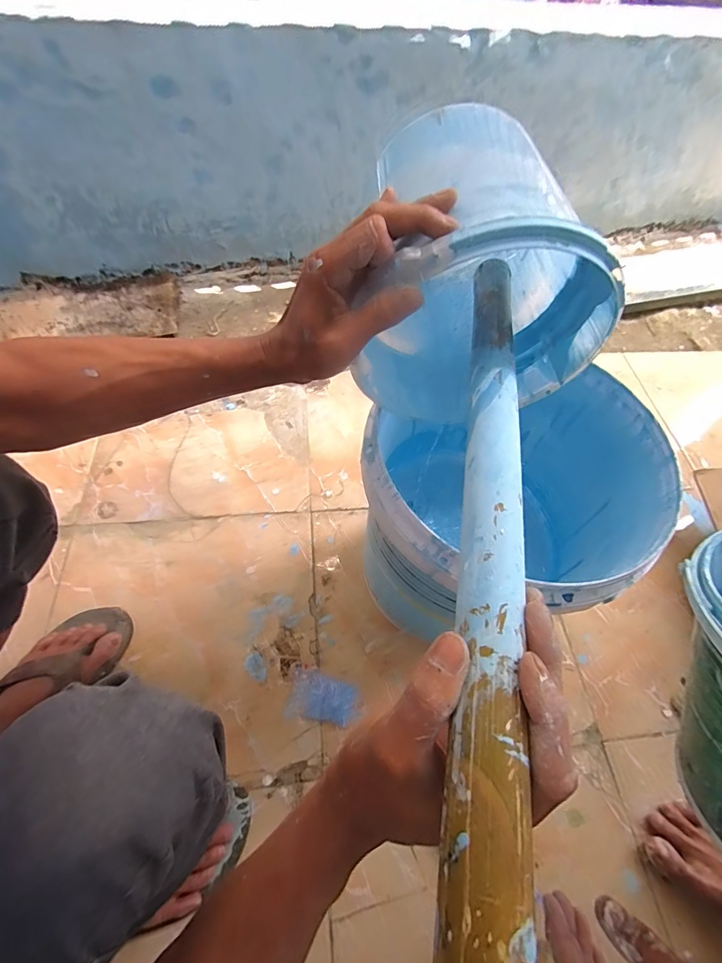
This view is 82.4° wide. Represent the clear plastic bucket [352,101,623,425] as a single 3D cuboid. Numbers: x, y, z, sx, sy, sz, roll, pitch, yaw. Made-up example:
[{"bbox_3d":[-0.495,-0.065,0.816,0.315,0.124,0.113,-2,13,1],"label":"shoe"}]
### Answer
[{"bbox_3d":[0.096,-0.189,0.387,0.214,0.208,0.214,2,59,-3],"label":"clear plastic bucket"}]

